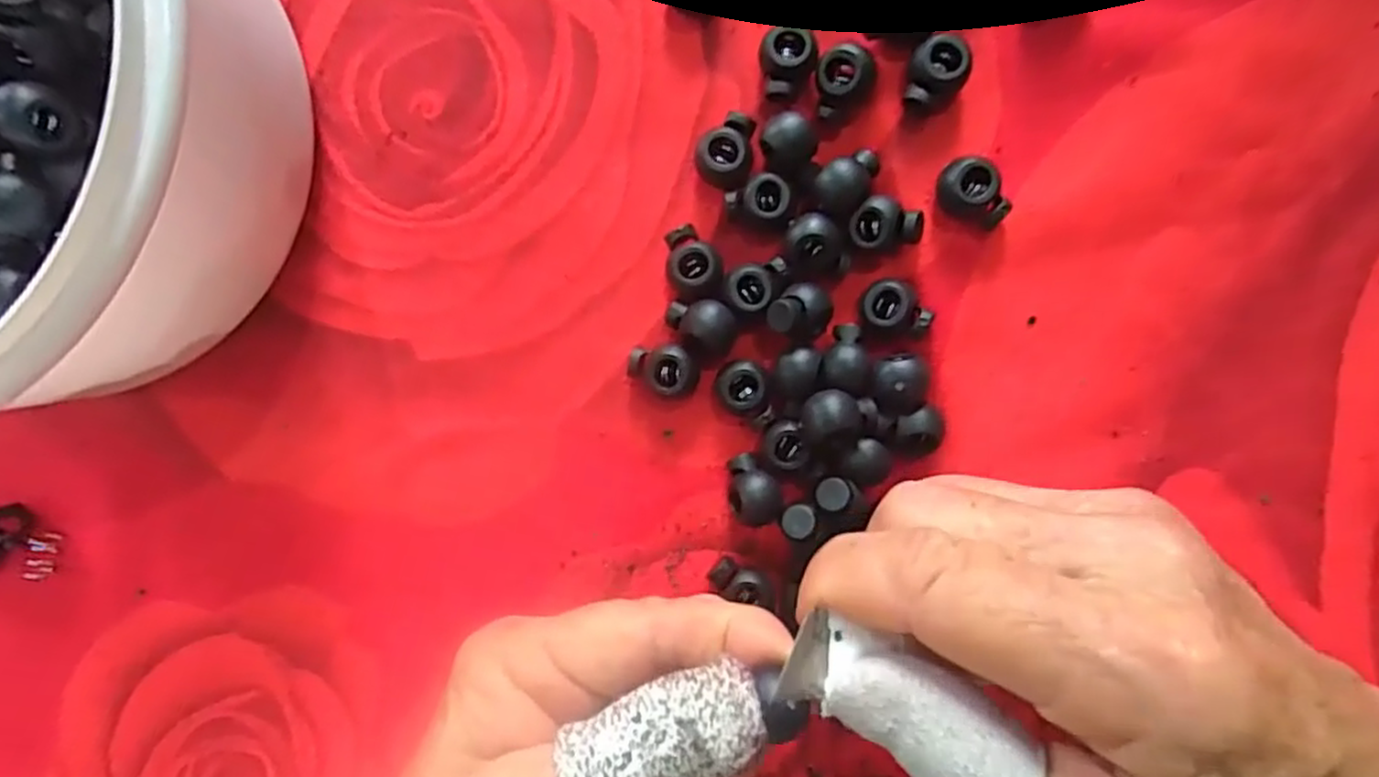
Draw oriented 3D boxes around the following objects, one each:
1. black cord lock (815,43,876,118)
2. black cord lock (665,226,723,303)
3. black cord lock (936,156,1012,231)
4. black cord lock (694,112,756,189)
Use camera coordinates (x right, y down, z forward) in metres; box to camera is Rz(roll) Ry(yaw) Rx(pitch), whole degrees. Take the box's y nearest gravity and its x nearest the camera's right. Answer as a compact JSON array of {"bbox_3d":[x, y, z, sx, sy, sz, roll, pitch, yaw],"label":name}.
[{"bbox_3d":[0.041,-0.082,0.187,0.014,0.009,0.019,27,92,3],"label":"black cord lock"},{"bbox_3d":[0.001,-0.033,0.195,0.015,0.012,0.020,-10,90,4],"label":"black cord lock"},{"bbox_3d":[0.074,-0.050,0.185,0.013,0.011,0.019,-42,88,3],"label":"black cord lock"},{"bbox_3d":[0.010,-0.064,0.193,0.015,0.011,0.020,13,91,3],"label":"black cord lock"}]

